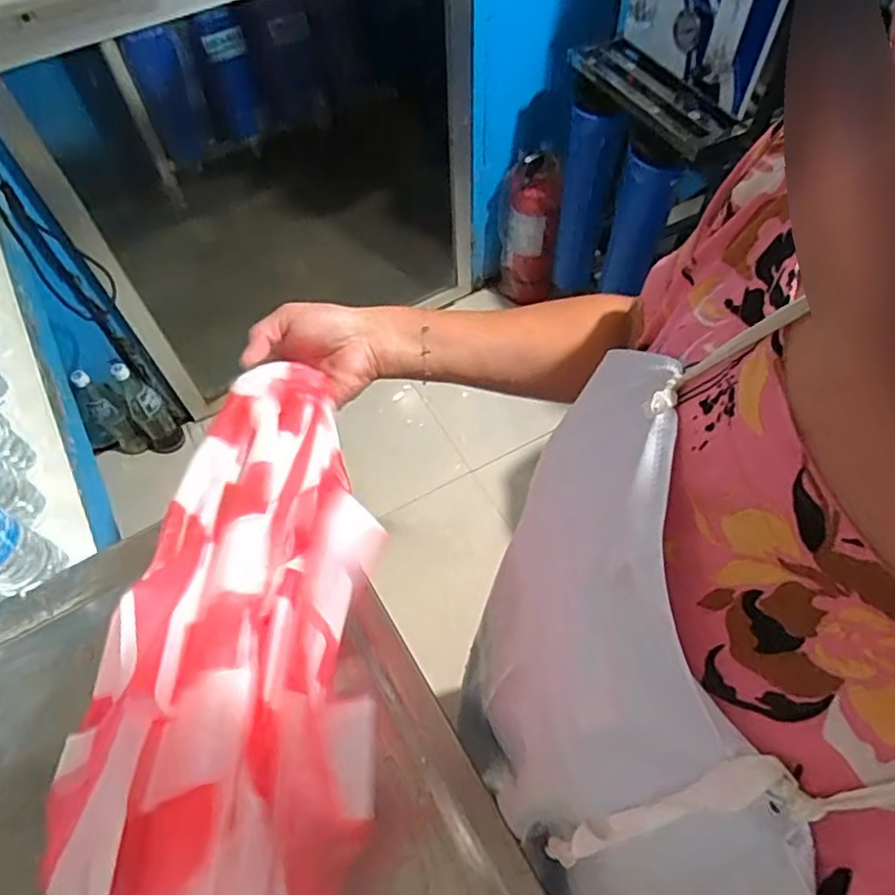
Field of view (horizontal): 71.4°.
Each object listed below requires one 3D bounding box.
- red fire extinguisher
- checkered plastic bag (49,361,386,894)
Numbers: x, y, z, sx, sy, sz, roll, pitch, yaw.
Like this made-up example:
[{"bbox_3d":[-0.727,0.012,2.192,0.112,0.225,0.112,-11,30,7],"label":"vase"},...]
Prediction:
[{"bbox_3d":[0.221,-0.603,1.706,0.139,0.435,0.159,-4,59,-1],"label":"red fire extinguisher"},{"bbox_3d":[-0.110,0.132,0.333,0.136,0.039,0.429,6,56,-14],"label":"checkered plastic bag"}]

